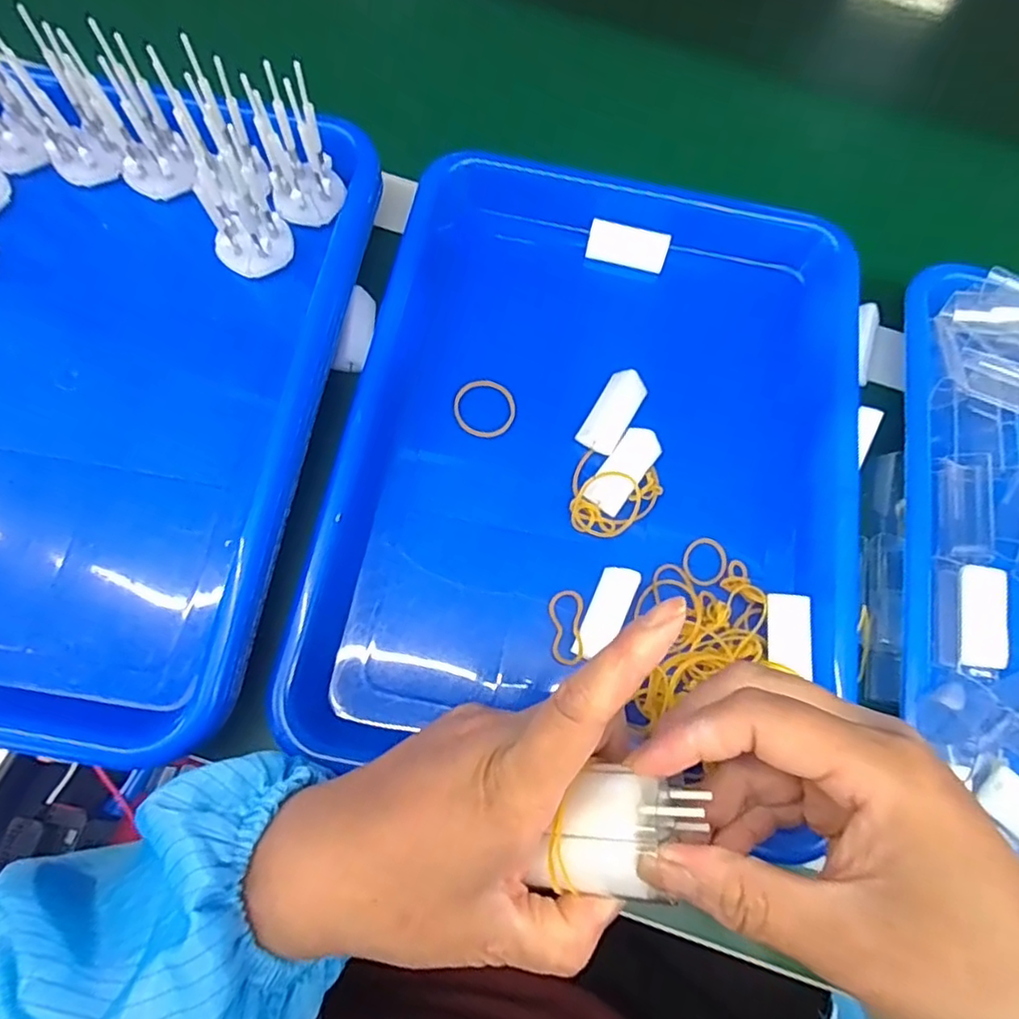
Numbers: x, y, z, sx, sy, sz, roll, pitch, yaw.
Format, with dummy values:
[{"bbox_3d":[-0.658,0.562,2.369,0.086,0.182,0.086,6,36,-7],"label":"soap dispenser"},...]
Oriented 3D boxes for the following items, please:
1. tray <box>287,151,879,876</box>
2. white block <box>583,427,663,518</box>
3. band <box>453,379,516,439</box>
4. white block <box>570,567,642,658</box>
[{"bbox_3d":[0.046,-0.027,0.325,0.245,0.059,0.322,10,71,1],"label":"tray"},{"bbox_3d":[0.059,-0.020,0.317,0.020,0.008,0.047,36,74,9],"label":"white block"},{"bbox_3d":[-0.013,-0.054,0.330,0.033,0.004,0.034,1,71,-2],"label":"band"},{"bbox_3d":[0.046,0.049,0.291,0.019,0.013,0.046,24,72,5],"label":"white block"}]

